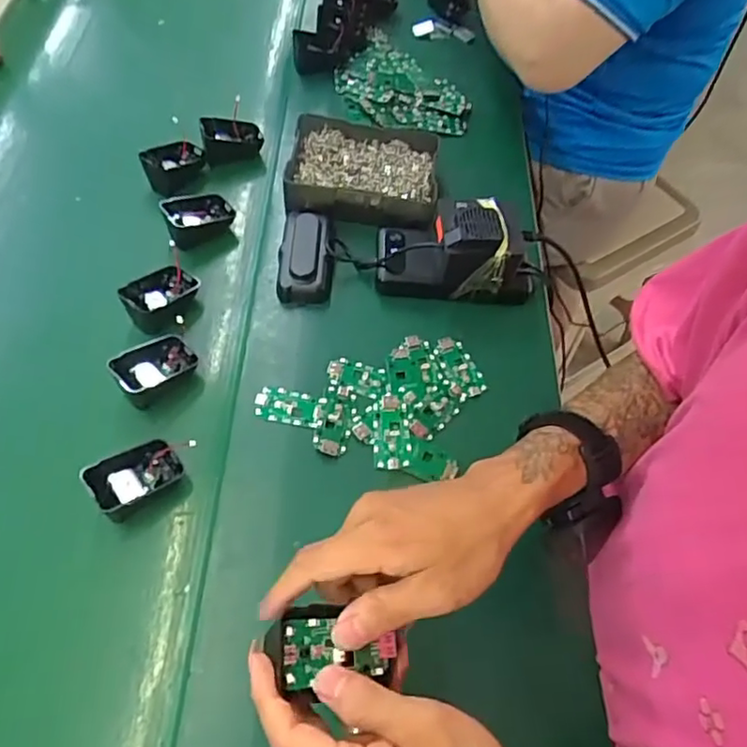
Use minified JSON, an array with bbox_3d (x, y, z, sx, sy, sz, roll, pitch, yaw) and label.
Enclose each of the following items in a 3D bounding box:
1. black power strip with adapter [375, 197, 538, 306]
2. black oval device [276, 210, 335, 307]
[{"bbox_3d":[0.083,-0.125,0.591,0.154,0.081,0.075,4,59,-2],"label":"black power strip with adapter"},{"bbox_3d":[-0.066,-0.121,0.602,0.052,0.030,0.110,4,58,-3],"label":"black oval device"}]

